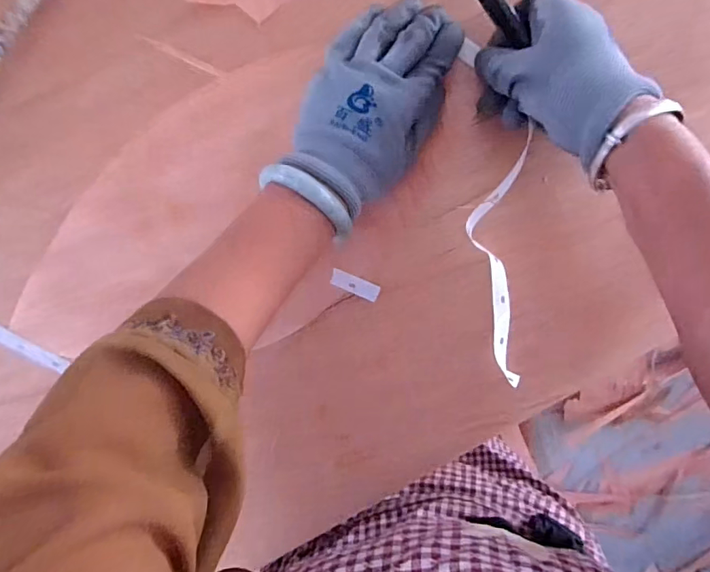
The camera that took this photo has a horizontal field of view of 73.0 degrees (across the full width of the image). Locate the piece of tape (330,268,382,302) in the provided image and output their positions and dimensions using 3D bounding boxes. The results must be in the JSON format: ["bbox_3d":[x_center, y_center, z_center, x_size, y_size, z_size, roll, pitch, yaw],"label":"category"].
[{"bbox_3d":[0.000,0.000,0.378,0.039,0.004,0.014,22,100,-2],"label":"piece of tape"}]

